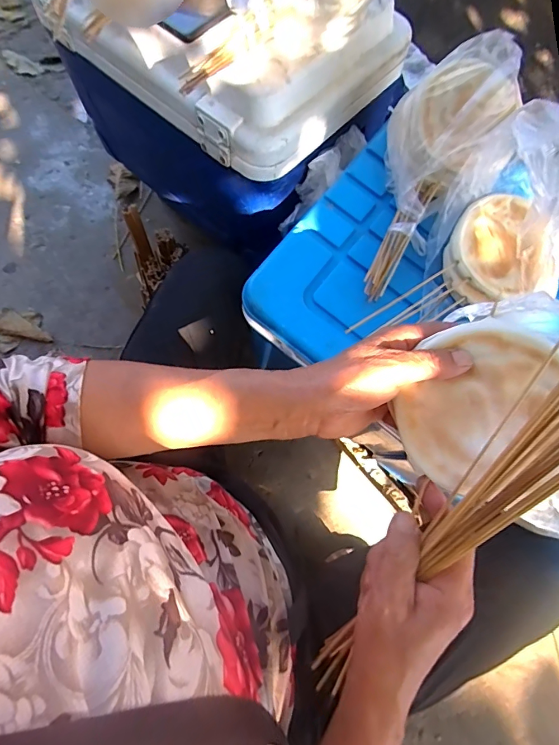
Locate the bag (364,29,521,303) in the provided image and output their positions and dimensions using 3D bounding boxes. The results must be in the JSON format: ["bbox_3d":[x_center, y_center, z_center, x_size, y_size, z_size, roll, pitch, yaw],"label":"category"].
[{"bbox_3d":[0.168,-0.223,0.476,0.119,0.098,0.285,22,102,4],"label":"bag"}]

